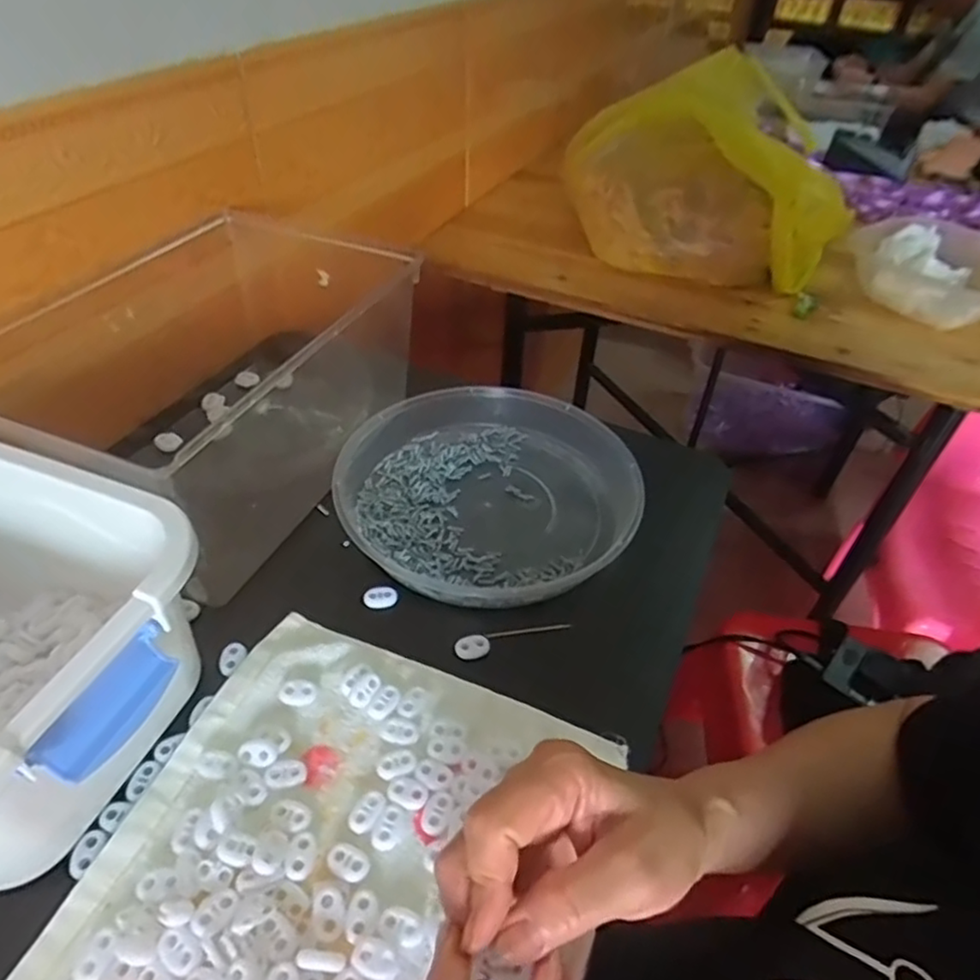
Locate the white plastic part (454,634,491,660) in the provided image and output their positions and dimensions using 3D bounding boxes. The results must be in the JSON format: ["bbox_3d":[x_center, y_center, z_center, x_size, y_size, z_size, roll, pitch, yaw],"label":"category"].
[{"bbox_3d":[-0.011,0.102,0.429,0.022,0.004,0.016,-11,45,-14],"label":"white plastic part"}]

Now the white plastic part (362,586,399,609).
[{"bbox_3d":[-0.076,0.074,0.457,0.024,0.005,0.015,-1,44,-5],"label":"white plastic part"}]

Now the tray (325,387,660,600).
[{"bbox_3d":[-0.001,-0.009,0.523,0.231,0.035,0.214,2,44,-2],"label":"tray"}]

